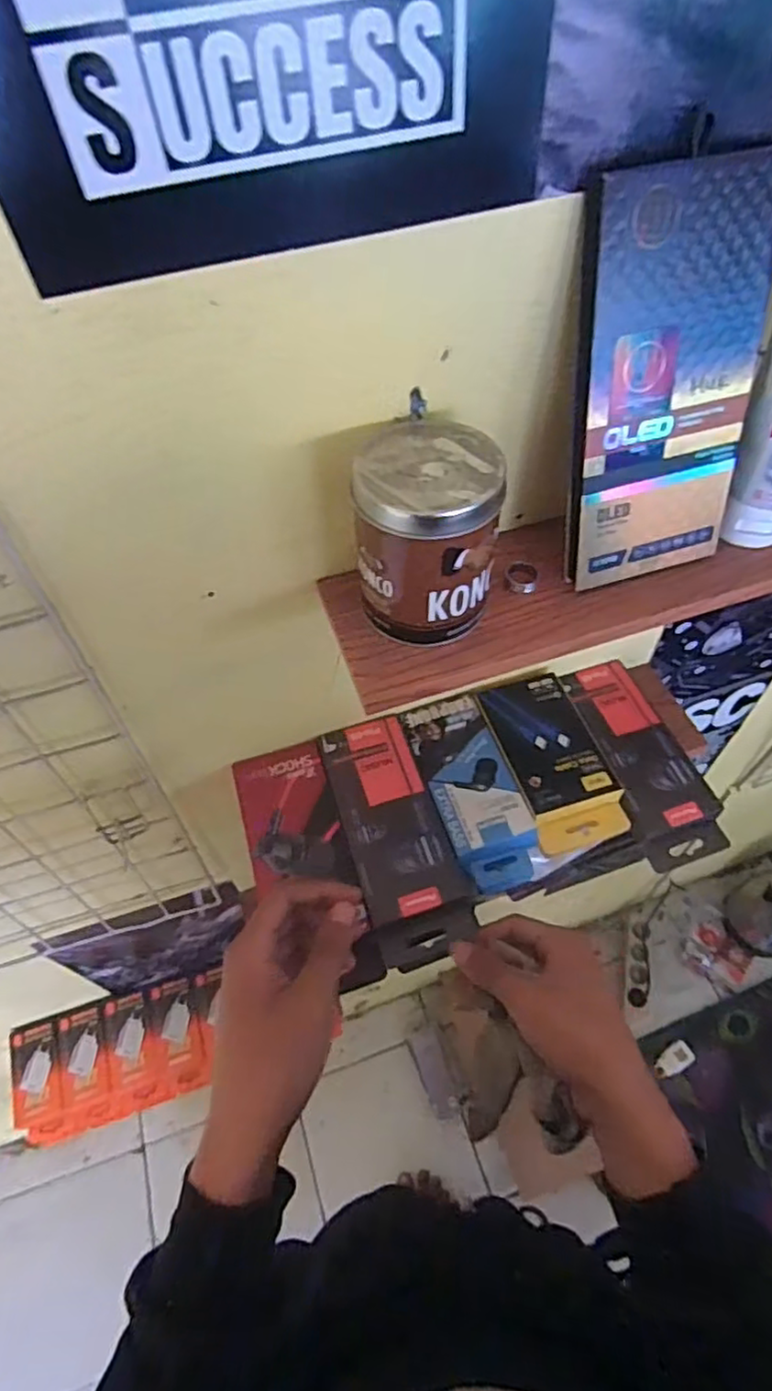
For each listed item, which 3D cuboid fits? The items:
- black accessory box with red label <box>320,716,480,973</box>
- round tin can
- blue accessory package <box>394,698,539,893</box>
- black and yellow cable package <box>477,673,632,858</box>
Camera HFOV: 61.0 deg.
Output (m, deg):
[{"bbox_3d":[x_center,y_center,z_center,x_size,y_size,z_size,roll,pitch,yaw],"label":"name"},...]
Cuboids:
[{"bbox_3d":[0.007,0.102,0.497,0.073,0.028,0.183,-15,61,-9],"label":"black accessory box with red label"},{"bbox_3d":[0.021,-0.086,0.352,0.074,0.091,0.075,7,54,6],"label":"round tin can"},{"bbox_3d":[0.066,0.078,0.528,0.067,0.045,0.152,-16,55,-10],"label":"blue accessory package"},{"bbox_3d":[0.136,0.051,0.536,0.079,0.030,0.142,-13,55,-8],"label":"black and yellow cable package"}]

